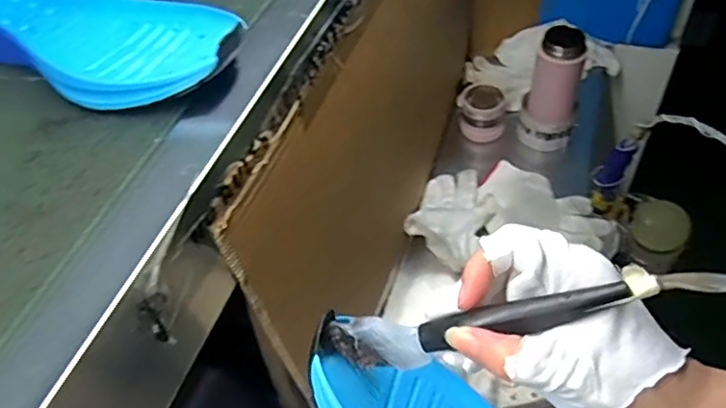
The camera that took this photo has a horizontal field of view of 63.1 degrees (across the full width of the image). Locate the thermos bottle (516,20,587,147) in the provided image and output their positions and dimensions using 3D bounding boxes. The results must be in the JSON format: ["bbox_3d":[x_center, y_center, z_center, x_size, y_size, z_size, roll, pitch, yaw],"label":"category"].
[{"bbox_3d":[0.264,-0.160,0.823,0.072,0.178,0.060,9,48,15],"label":"thermos bottle"}]

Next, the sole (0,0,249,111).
[{"bbox_3d":[-0.189,-0.120,0.407,0.250,0.042,0.100,19,56,24],"label":"sole"}]

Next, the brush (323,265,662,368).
[{"bbox_3d":[0.058,0.057,0.291,0.159,0.031,0.018,-18,47,21],"label":"brush"}]

